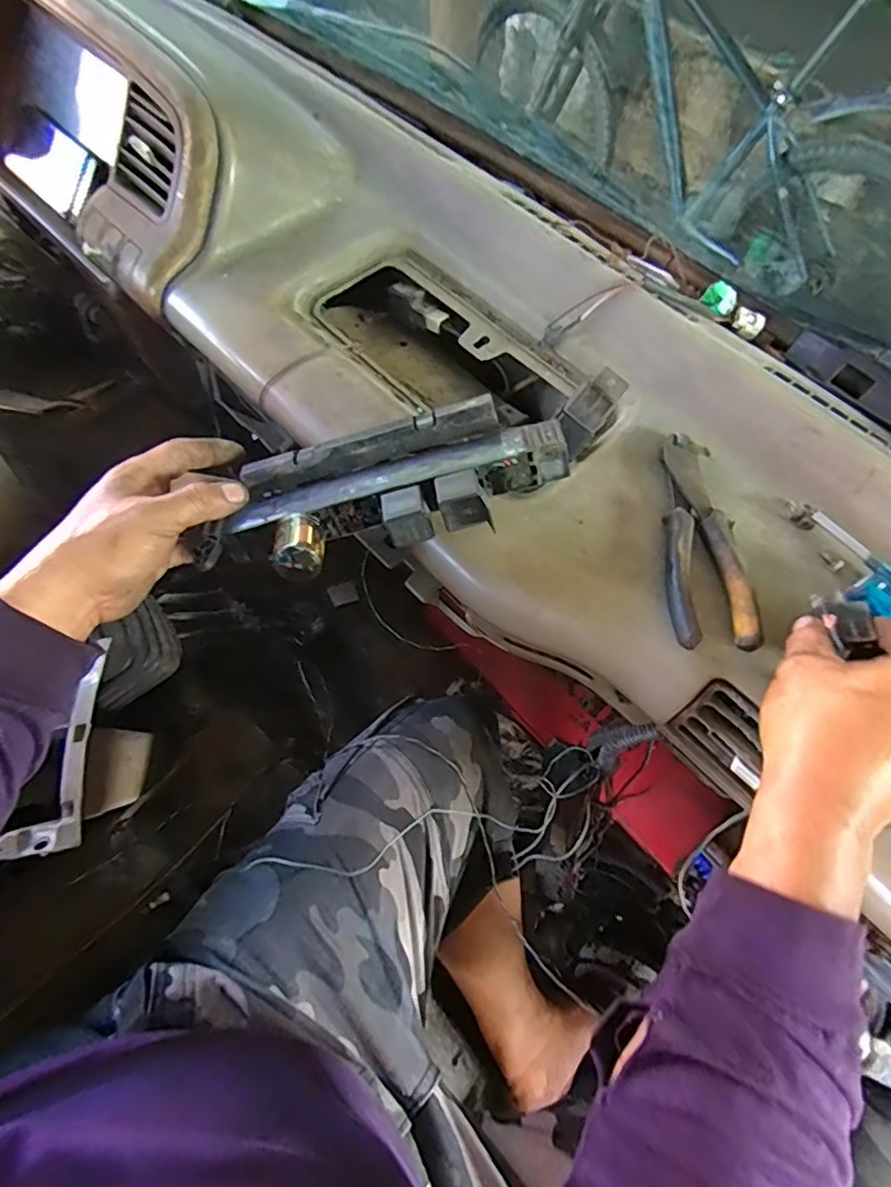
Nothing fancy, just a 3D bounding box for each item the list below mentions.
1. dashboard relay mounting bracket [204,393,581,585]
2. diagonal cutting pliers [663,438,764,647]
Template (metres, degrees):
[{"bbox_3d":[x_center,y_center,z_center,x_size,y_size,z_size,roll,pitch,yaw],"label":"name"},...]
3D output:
[{"bbox_3d":[-0.044,-0.071,0.404,0.252,0.036,0.091,-13,66,3],"label":"dashboard relay mounting bracket"},{"bbox_3d":[0.177,-0.043,0.408,0.055,0.012,0.167,0,66,0],"label":"diagonal cutting pliers"}]

